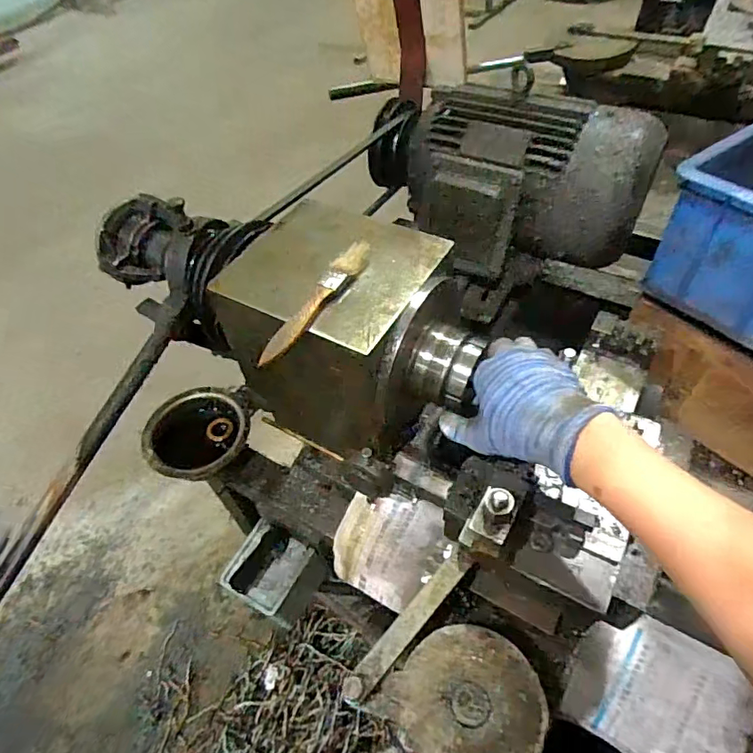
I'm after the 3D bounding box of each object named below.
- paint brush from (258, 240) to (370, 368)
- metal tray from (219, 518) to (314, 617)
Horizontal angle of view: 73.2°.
[{"bbox_3d":[-0.049,-0.065,0.419,0.021,0.013,0.150,25,57,22],"label":"paint brush"},{"bbox_3d":[-0.138,0.237,0.636,0.091,0.045,0.093,19,55,19],"label":"metal tray"}]

